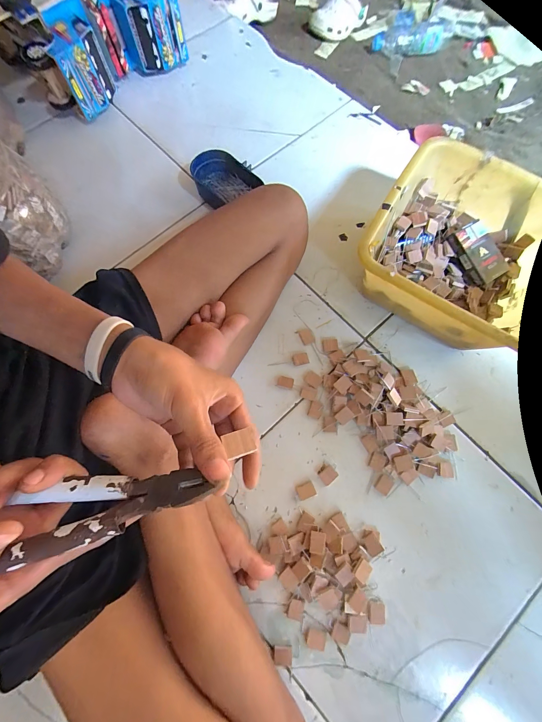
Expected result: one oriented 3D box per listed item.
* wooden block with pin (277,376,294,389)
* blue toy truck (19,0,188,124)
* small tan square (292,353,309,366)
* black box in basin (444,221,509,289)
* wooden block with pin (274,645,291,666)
[{"bbox_3d":[0.023,0.034,0.450,0.024,0.004,0.017,11,76,3],"label":"wooden block with pin"},{"bbox_3d":[-0.312,-0.628,0.570,0.316,0.118,0.117,-44,80,-10],"label":"blue toy truck"},{"bbox_3d":[0.048,-0.003,0.459,0.025,0.004,0.020,-13,76,-3],"label":"small tan square"},{"bbox_3d":[0.335,-0.175,0.454,0.061,0.019,0.093,-27,77,-6],"label":"black box in basin"},{"bbox_3d":[0.015,0.378,0.364,0.023,0.006,0.019,3,76,1],"label":"wooden block with pin"}]

